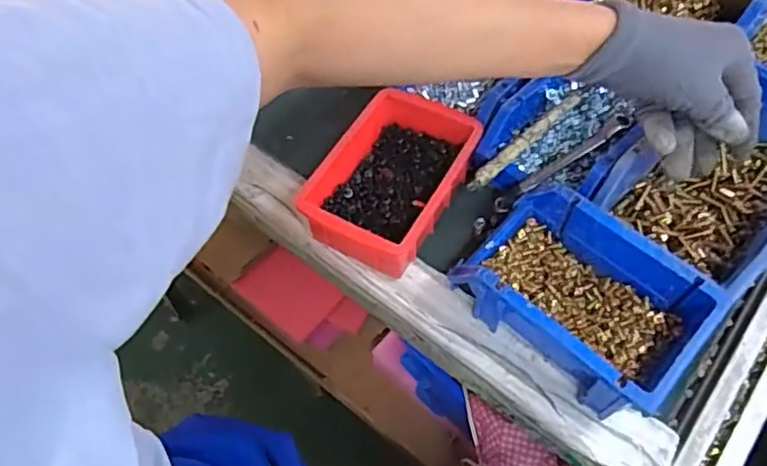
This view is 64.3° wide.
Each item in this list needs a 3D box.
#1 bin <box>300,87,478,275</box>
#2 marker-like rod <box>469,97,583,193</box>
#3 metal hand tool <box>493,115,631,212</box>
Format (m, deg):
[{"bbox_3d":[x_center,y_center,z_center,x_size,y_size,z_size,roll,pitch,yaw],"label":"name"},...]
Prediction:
[{"bbox_3d":[0.008,-0.043,0.504,0.099,0.053,0.154,27,63,16],"label":"bin"},{"bbox_3d":[0.118,-0.078,0.510,0.013,0.013,0.134,40,67,22],"label":"marker-like rod"},{"bbox_3d":[0.150,-0.062,0.504,0.143,0.009,0.014,-31,63,-17],"label":"metal hand tool"}]

